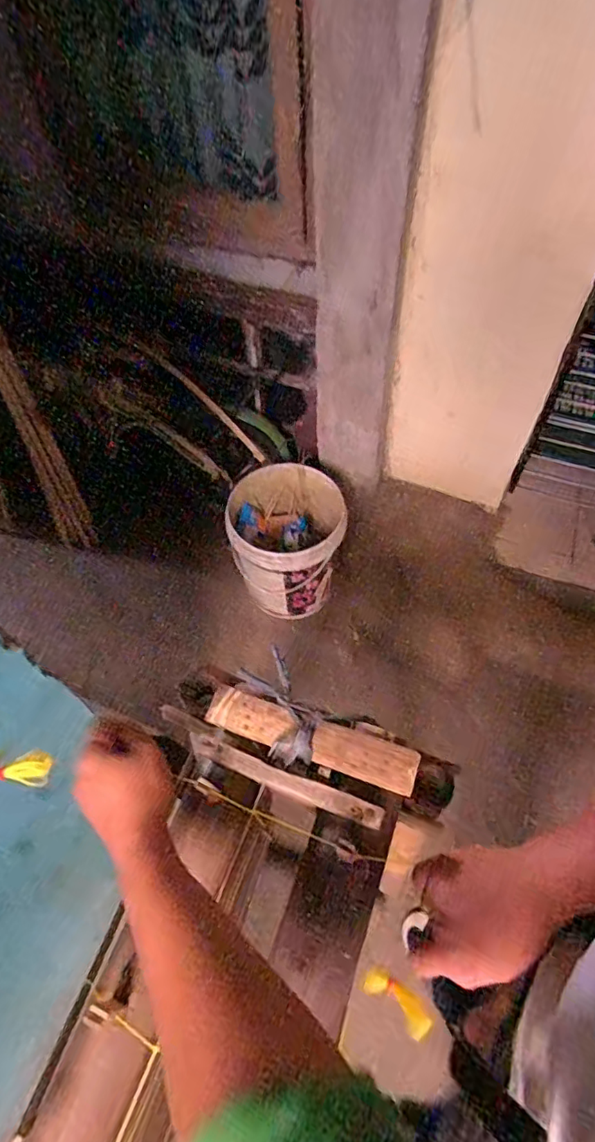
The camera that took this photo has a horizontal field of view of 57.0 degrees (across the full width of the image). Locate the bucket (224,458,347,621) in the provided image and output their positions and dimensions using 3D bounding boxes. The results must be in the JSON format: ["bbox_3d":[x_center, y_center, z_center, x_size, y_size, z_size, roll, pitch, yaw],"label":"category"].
[{"bbox_3d":[-0.031,-0.082,1.547,0.291,0.347,0.301,-1,57,2],"label":"bucket"}]

